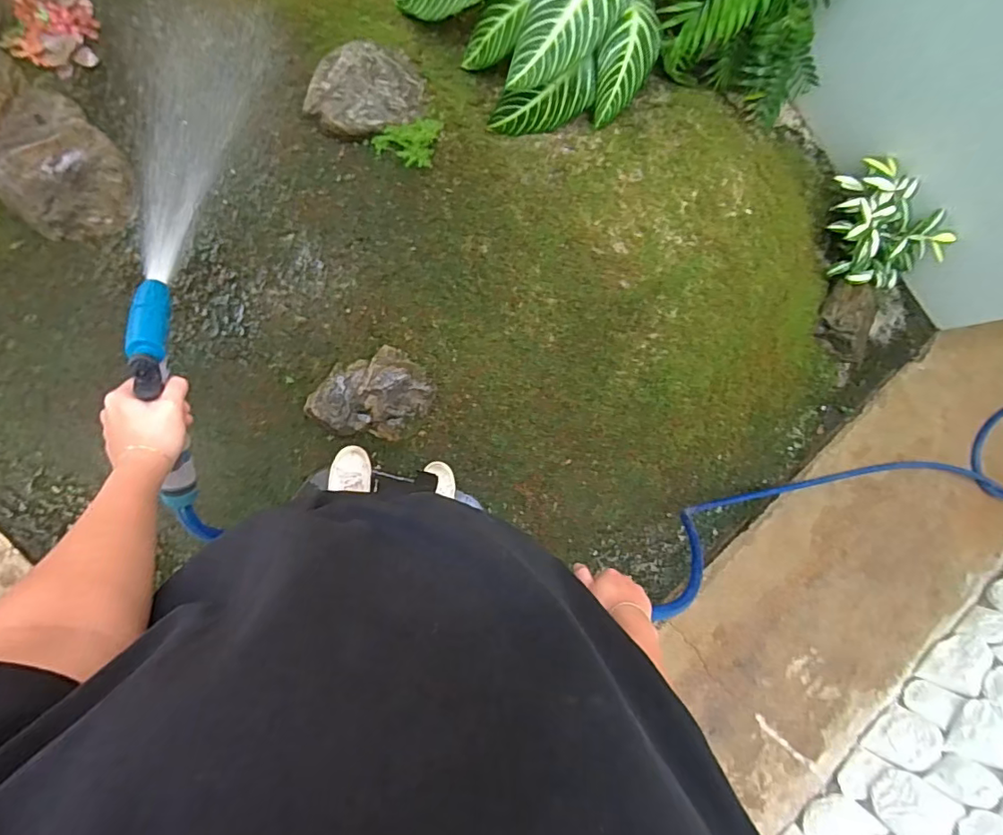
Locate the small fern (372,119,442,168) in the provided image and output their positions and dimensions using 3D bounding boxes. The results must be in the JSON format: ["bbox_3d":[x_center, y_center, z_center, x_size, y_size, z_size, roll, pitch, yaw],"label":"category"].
[{"bbox_3d":[-0.191,-0.589,1.158,0.153,0.049,0.107,-22,93,-12],"label":"small fern"}]

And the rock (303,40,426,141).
[{"bbox_3d":[-0.290,-0.694,1.135,0.255,0.068,0.178,-20,93,-12],"label":"rock"}]

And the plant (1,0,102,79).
[{"bbox_3d":[-0.911,-0.823,1.084,0.152,0.052,0.229,7,87,-12],"label":"plant"}]

